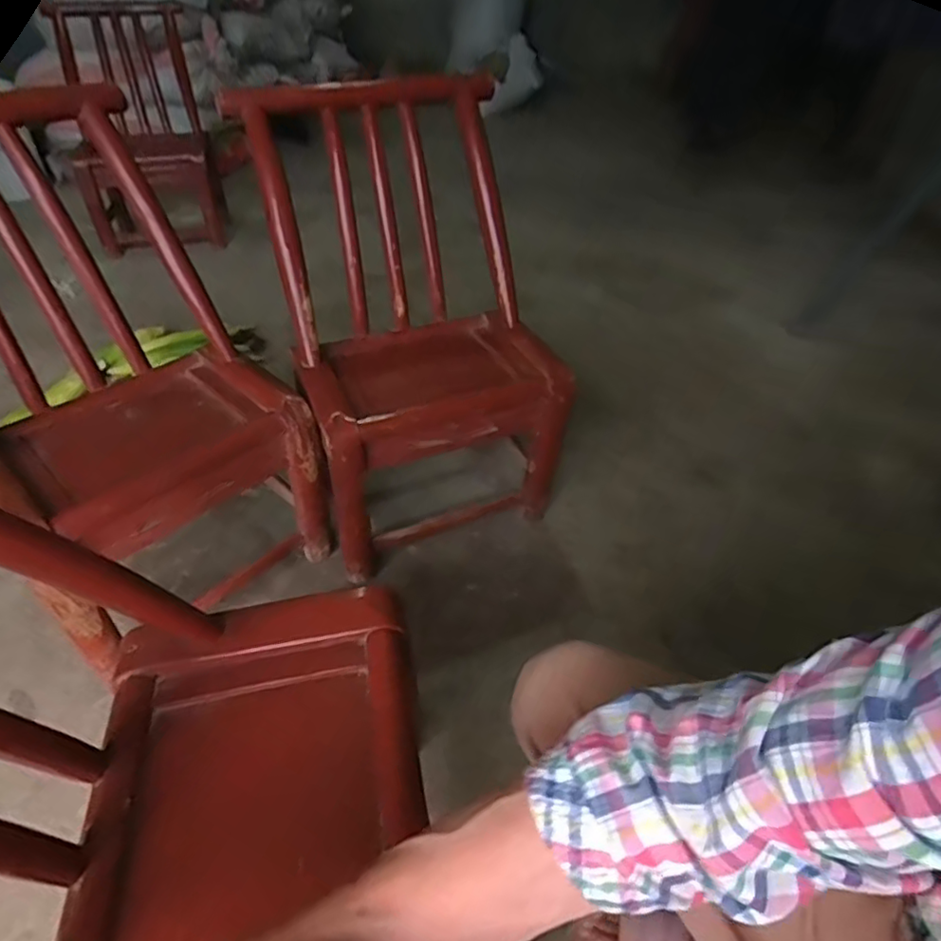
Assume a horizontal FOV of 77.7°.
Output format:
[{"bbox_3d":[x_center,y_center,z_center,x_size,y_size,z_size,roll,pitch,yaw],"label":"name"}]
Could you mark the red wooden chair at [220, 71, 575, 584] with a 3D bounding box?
[{"bbox_3d":[-0.093,-0.248,0.961,0.407,0.576,0.475,-17,44,-19],"label":"red wooden chair"}]

